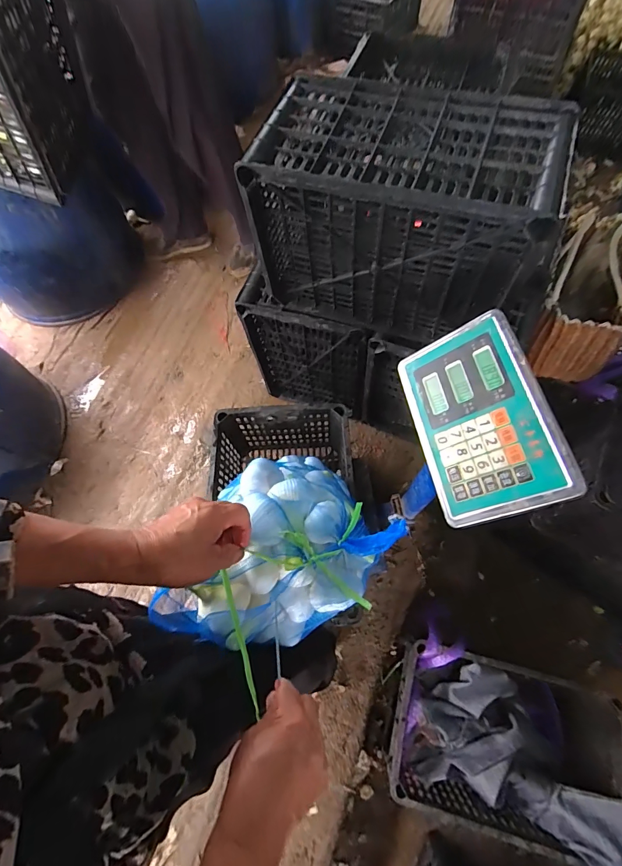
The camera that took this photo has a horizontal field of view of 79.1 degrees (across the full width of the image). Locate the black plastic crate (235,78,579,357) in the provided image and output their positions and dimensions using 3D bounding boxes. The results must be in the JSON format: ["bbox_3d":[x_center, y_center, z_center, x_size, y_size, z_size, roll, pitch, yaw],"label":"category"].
[{"bbox_3d":[0.136,-0.367,0.656,0.431,0.300,0.243,21,69,8],"label":"black plastic crate"}]

